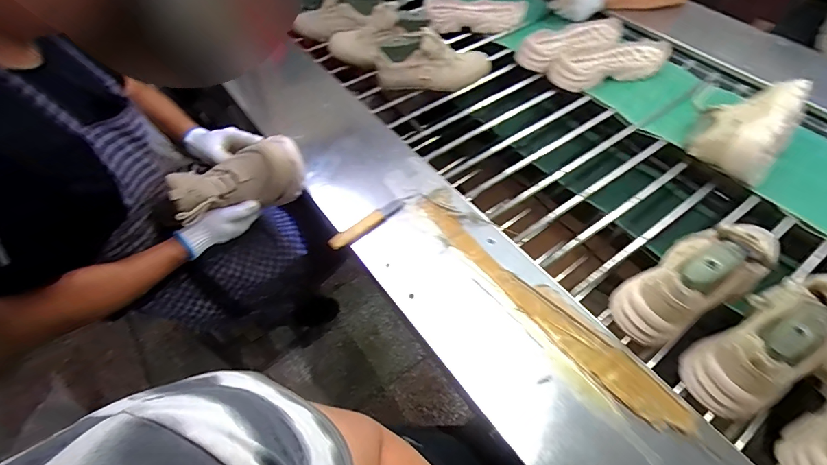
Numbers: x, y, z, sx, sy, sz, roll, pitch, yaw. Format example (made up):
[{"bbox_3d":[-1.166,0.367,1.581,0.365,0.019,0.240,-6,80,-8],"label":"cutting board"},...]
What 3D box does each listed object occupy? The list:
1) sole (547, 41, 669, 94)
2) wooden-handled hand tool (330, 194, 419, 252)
[{"bbox_3d":[0.514,-0.441,1.045,0.325,0.033,0.124,-21,56,-11],"label":"sole"},{"bbox_3d":[-0.071,-0.029,0.743,0.193,0.012,0.025,-38,61,-21],"label":"wooden-handled hand tool"}]

